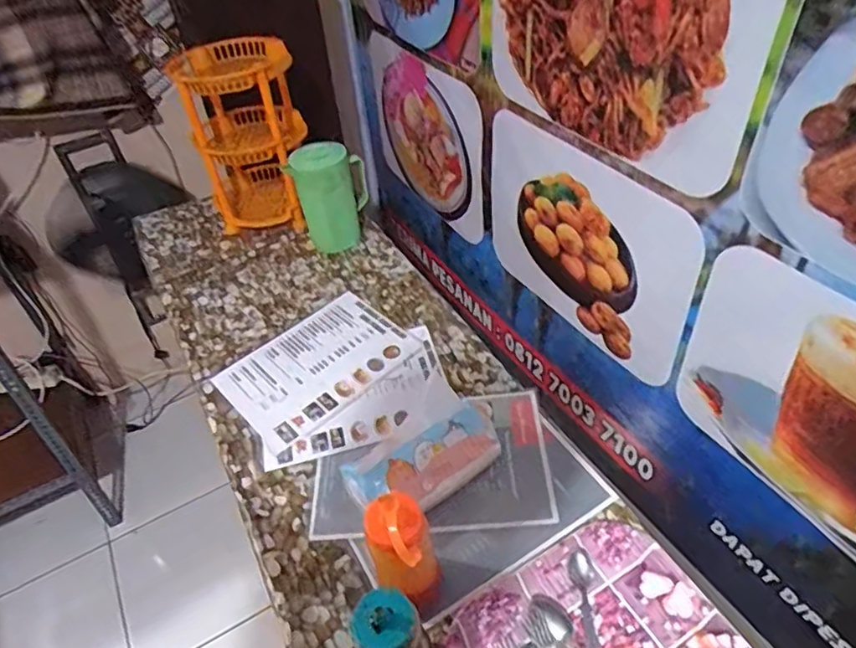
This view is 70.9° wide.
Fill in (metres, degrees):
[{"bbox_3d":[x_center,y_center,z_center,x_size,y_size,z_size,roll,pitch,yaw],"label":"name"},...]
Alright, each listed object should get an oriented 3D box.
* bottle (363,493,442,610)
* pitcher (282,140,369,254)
[{"bbox_3d":[-0.025,0.264,0.646,0.066,0.195,0.064,-2,44,2],"label":"bottle"},{"bbox_3d":[-0.191,-0.254,1.196,0.116,0.196,0.133,6,45,10],"label":"pitcher"}]

